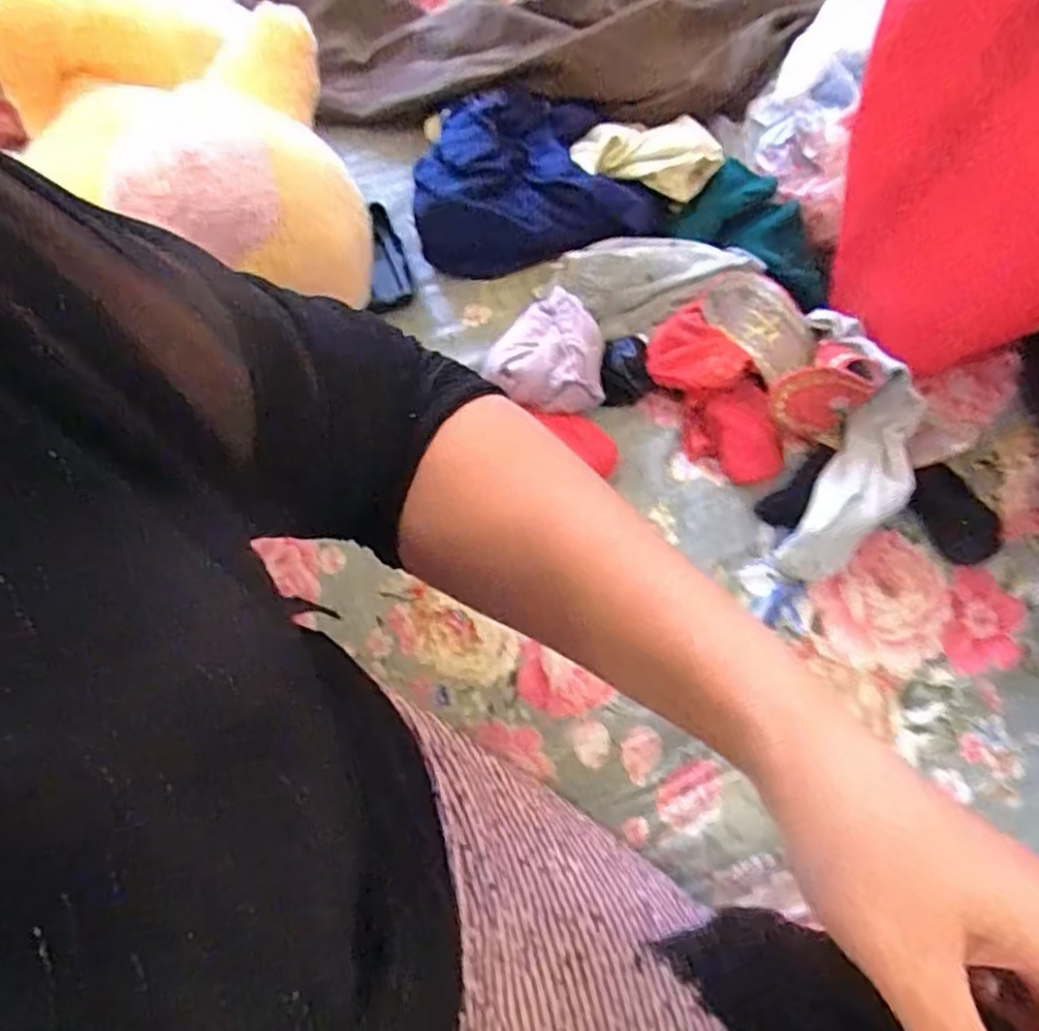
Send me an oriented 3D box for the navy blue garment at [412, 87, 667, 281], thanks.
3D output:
[{"bbox_3d":[0.009,-0.277,0.608,0.192,0.067,0.145,-5,68,-1],"label":"navy blue garment"}]

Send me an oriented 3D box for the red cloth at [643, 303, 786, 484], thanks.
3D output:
[{"bbox_3d":[0.143,-0.086,0.527,0.061,0.042,0.138,-29,88,-10],"label":"red cloth"}]

